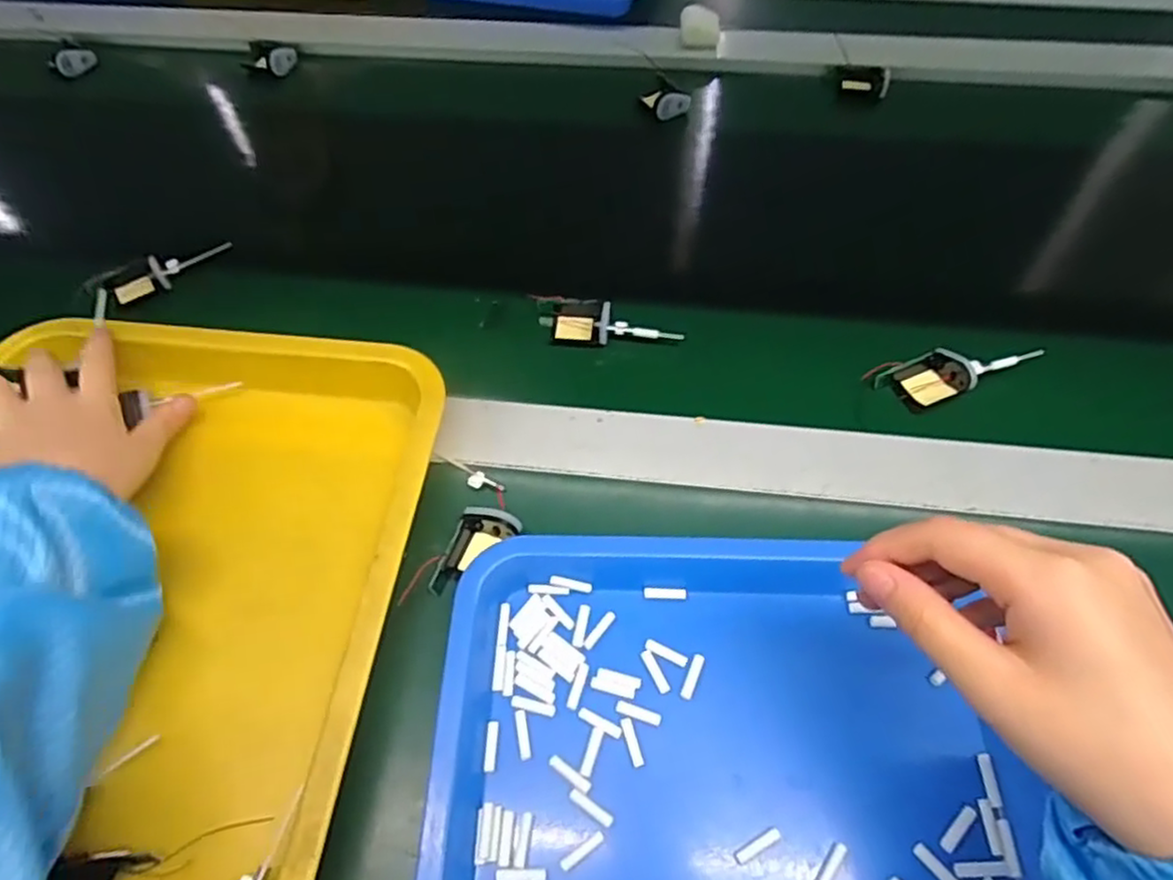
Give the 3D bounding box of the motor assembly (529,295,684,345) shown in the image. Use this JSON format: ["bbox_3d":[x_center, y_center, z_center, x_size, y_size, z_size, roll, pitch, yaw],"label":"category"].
[{"bbox_3d":[0.013,-0.081,0.496,0.106,0.026,0.034,13,62,10],"label":"motor assembly"}]

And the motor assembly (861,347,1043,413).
[{"bbox_3d":[0.240,-0.044,0.461,0.106,0.021,0.036,-14,60,-5],"label":"motor assembly"}]

